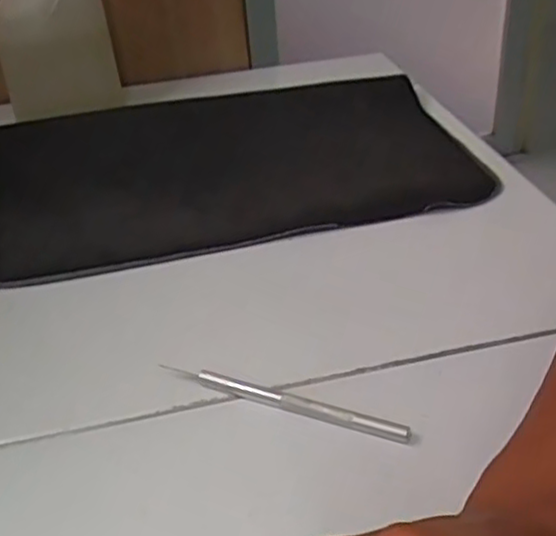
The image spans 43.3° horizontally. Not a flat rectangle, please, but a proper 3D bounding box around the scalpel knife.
[{"bbox_3d":[0.002,0.069,0.364,0.132,0.004,0.008,12,72,21],"label":"scalpel knife"}]

